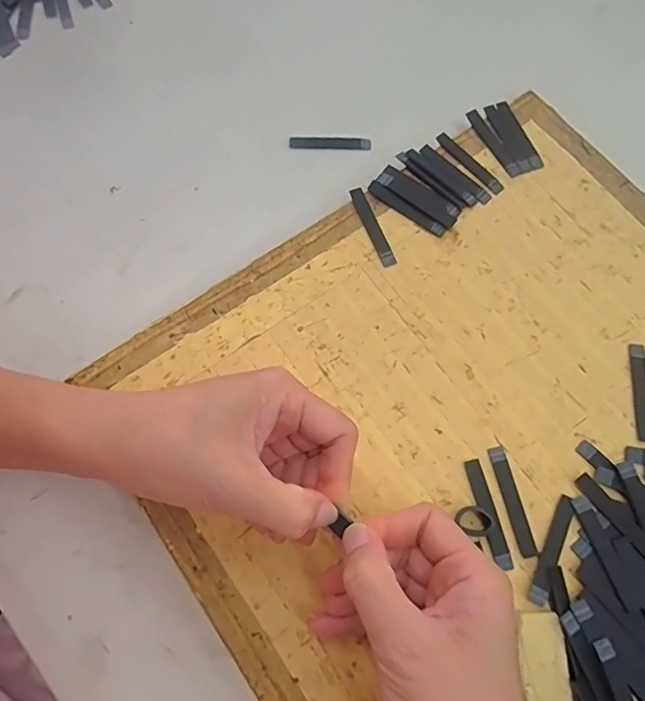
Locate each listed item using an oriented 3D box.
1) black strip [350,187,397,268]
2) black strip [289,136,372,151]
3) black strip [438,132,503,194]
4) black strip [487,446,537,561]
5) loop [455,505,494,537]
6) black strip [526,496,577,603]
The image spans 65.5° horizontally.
[{"bbox_3d":[0.034,-0.083,0.336,0.010,0.004,0.060,-21,74,-6],"label":"black strip"},{"bbox_3d":[0.006,-0.156,0.375,0.061,0.004,0.009,2,73,1],"label":"black strip"},{"bbox_3d":[0.105,-0.133,0.357,0.011,0.004,0.060,-39,77,-10],"label":"black strip"},{"bbox_3d":[0.108,0.085,0.283,0.010,0.004,0.060,-12,74,-3],"label":"black strip"},{"bbox_3d":[0.083,0.094,0.276,0.018,0.011,0.016,6,74,2],"label":"loop"},{"bbox_3d":[0.127,0.109,0.275,0.011,0.004,0.059,28,76,8],"label":"black strip"}]

